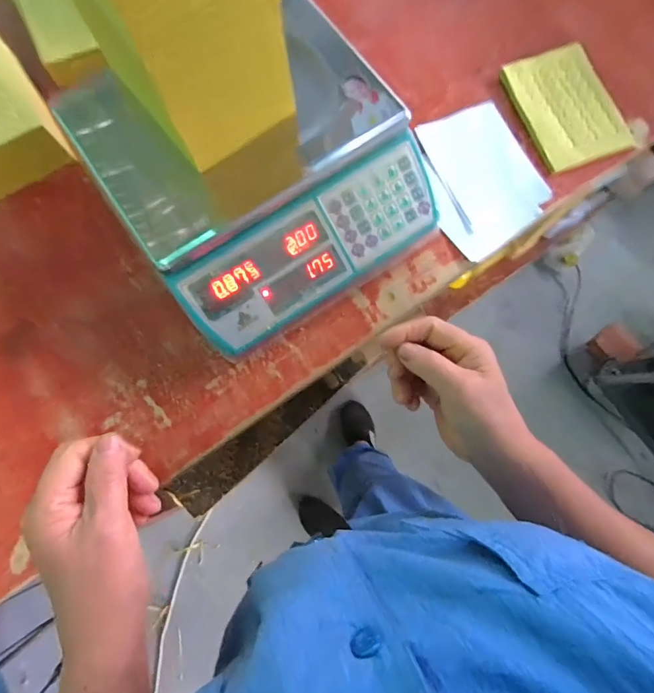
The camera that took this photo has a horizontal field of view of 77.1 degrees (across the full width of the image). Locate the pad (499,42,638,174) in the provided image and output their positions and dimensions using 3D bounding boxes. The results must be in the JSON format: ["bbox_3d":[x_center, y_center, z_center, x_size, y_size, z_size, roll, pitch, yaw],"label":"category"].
[{"bbox_3d":[0.308,-0.309,0.524,0.115,0.016,0.157,-19,79,-4],"label":"pad"}]

